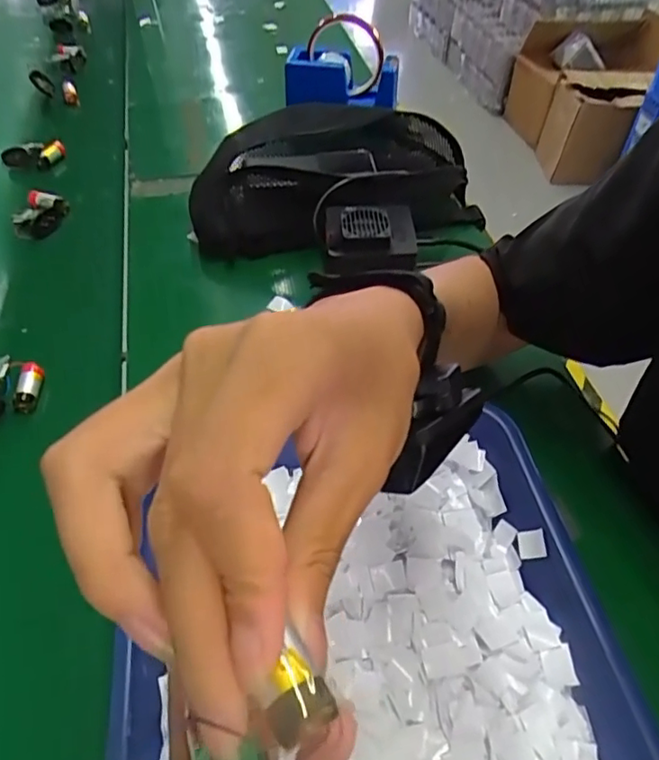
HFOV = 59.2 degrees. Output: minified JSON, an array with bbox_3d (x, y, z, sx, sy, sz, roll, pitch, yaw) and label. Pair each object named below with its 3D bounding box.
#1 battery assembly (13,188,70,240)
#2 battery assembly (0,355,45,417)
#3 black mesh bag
[{"bbox_3d":[-0.293,-0.167,0.585,0.038,0.034,0.052,7,51,0],"label":"battery assembly"},{"bbox_3d":[-0.239,0.006,0.427,0.043,0.021,0.051,3,51,-3],"label":"battery assembly"},{"bbox_3d":[0.004,-0.213,0.595,0.293,0.085,0.168,-9,52,-12],"label":"black mesh bag"}]

